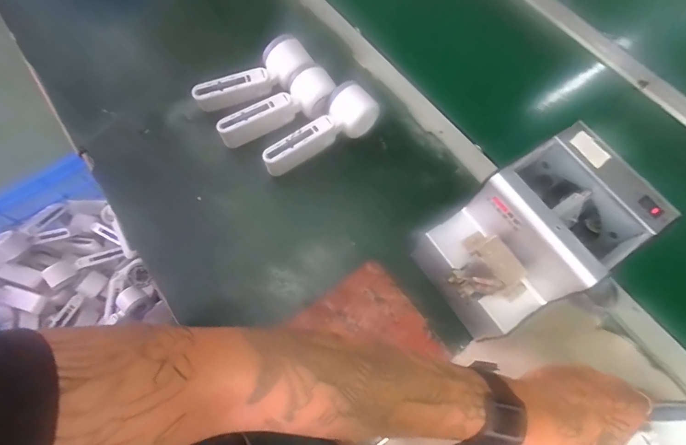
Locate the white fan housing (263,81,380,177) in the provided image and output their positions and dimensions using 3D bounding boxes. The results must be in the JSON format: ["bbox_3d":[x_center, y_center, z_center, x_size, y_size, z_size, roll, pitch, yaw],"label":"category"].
[{"bbox_3d":[-0.028,-0.115,0.480,0.163,0.066,0.053,-39,74,-17],"label":"white fan housing"}]

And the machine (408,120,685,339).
[{"bbox_3d":[0.186,0.021,0.385,0.176,0.150,0.124,-34,72,-16],"label":"machine"}]

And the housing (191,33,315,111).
[{"bbox_3d":[-0.118,-0.193,0.494,0.163,0.046,0.057,-33,72,-16],"label":"housing"}]

